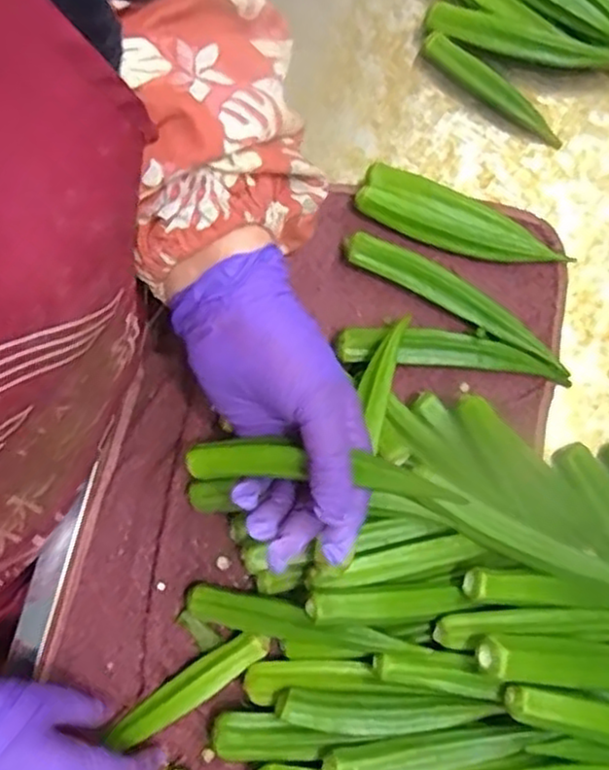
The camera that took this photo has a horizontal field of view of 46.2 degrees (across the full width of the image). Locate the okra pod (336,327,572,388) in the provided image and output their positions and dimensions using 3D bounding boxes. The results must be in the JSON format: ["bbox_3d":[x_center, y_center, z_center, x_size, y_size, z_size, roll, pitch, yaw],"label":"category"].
[{"bbox_3d":[0.099,-0.020,0.468,0.151,0.016,0.026,7,80,0],"label":"okra pod"}]

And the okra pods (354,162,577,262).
[{"bbox_3d":[0.106,-0.109,0.492,0.143,0.021,0.041,24,80,3],"label":"okra pods"}]

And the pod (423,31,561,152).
[{"bbox_3d":[0.136,-0.212,0.515,0.118,0.019,0.019,35,81,5],"label":"pod"}]

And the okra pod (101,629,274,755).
[{"bbox_3d":[-0.066,0.177,0.418,0.099,0.013,0.020,-32,82,-9],"label":"okra pod"}]

